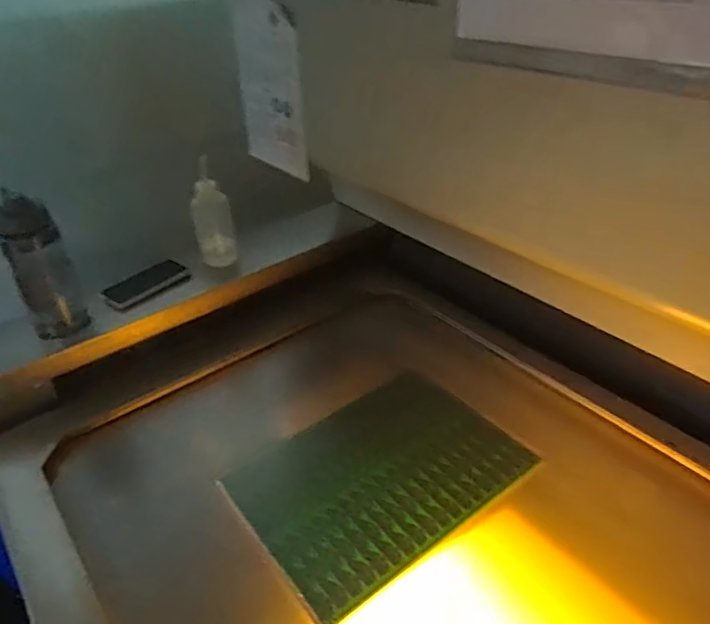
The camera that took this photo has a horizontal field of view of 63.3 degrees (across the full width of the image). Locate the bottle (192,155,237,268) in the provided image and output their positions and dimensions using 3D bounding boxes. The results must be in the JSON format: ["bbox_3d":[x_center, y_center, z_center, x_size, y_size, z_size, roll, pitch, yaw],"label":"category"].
[{"bbox_3d":[-0.282,-0.189,1.141,0.076,0.195,0.059,-10,36,-9],"label":"bottle"}]

